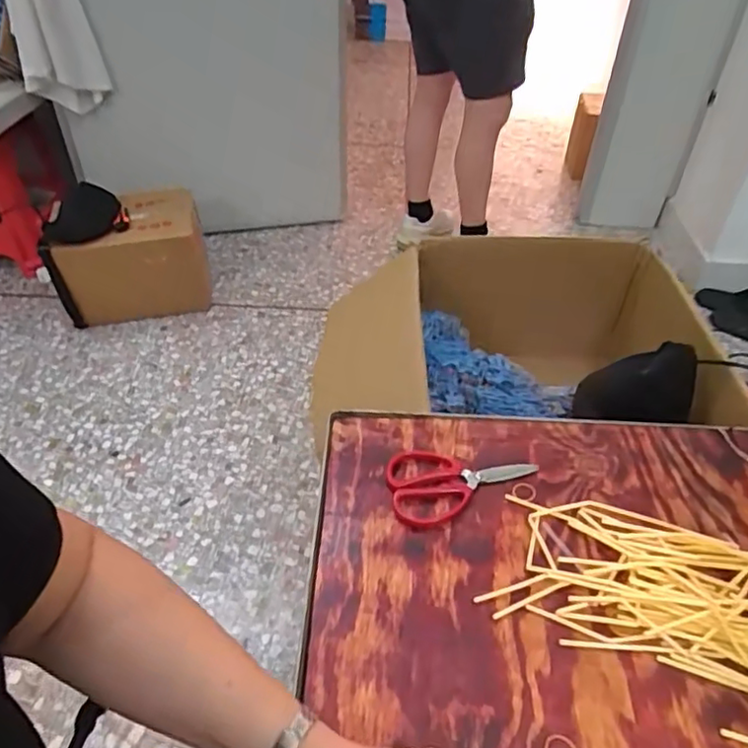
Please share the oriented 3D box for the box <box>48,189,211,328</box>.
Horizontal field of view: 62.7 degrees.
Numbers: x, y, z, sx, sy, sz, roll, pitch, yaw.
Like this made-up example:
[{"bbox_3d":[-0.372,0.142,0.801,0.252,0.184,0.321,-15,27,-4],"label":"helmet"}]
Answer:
[{"bbox_3d":[-0.677,-0.329,1.774,0.403,0.246,0.253,-1,43,-3],"label":"box"}]

